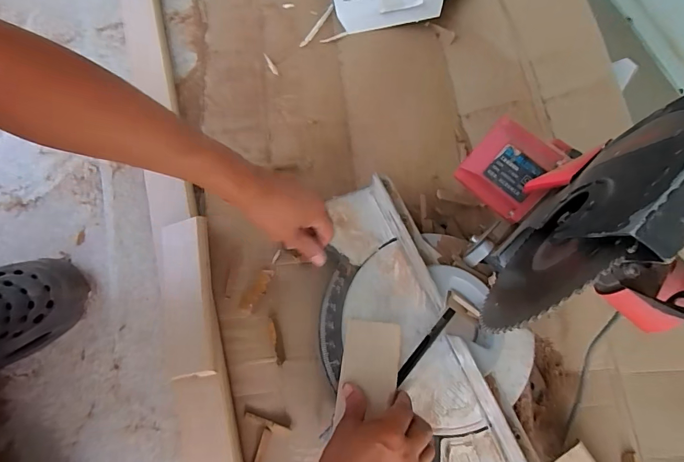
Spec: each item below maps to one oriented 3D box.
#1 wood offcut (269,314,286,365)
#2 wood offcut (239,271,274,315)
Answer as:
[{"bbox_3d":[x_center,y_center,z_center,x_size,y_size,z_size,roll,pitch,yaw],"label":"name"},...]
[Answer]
[{"bbox_3d":[-0.093,0.155,0.556,0.013,0.004,0.071,-11,73,-8],"label":"wood offcut"},{"bbox_3d":[-0.125,0.087,0.567,0.022,0.010,0.072,31,72,6],"label":"wood offcut"}]

